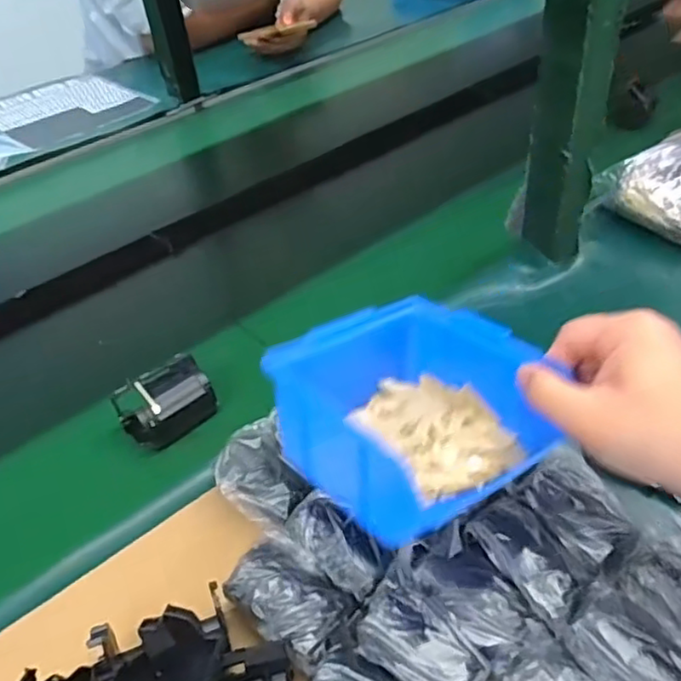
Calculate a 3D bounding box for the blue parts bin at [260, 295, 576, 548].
[{"bbox_3d":[0.038,0.033,0.369,0.134,0.071,0.122,-28,46,-24],"label":"blue parts bin"}]

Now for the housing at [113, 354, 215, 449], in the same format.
[{"bbox_3d":[-0.137,0.050,0.511,0.071,0.042,0.041,-34,48,-28],"label":"housing"}]

